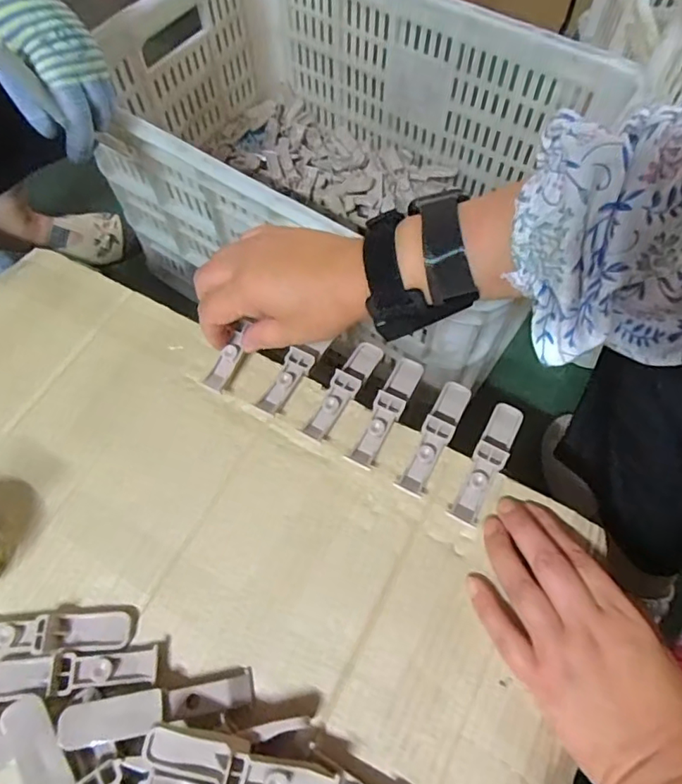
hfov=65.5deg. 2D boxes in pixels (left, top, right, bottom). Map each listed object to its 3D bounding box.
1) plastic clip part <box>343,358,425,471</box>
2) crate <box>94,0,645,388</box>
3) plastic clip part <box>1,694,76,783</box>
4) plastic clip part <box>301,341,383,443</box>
[{"bbox_3d":[0.033,0.013,0.381,0.020,0.011,0.097,24,67,12],"label":"plastic clip part"},{"bbox_3d":[-0.011,-0.276,0.629,0.503,0.221,0.357,32,69,15],"label":"crate"},{"bbox_3d":[-0.147,0.202,0.268,0.025,0.007,0.098,-34,68,-15],"label":"plastic clip part"},{"bbox_3d":[0.001,-0.004,0.390,0.022,0.010,0.094,25,64,16],"label":"plastic clip part"}]

